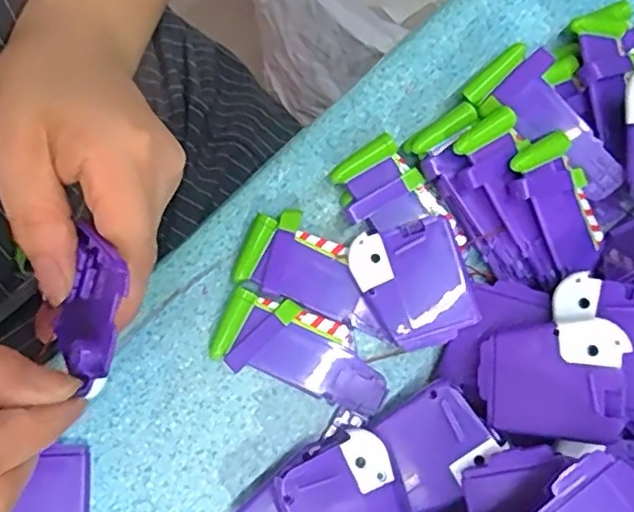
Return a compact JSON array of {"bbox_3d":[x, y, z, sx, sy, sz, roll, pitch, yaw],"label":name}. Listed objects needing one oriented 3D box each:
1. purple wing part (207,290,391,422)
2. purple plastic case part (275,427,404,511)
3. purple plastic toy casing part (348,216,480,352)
[{"bbox_3d":[-0.007,0.048,0.323,0.087,0.010,0.039,18,79,2],"label":"purple wing part"},{"bbox_3d":[0.014,0.112,0.284,0.051,0.006,0.057,-20,81,-22],"label":"purple plastic case part"},{"bbox_3d":[0.048,0.015,0.314,0.050,0.004,0.060,-20,94,10],"label":"purple plastic toy casing part"}]

